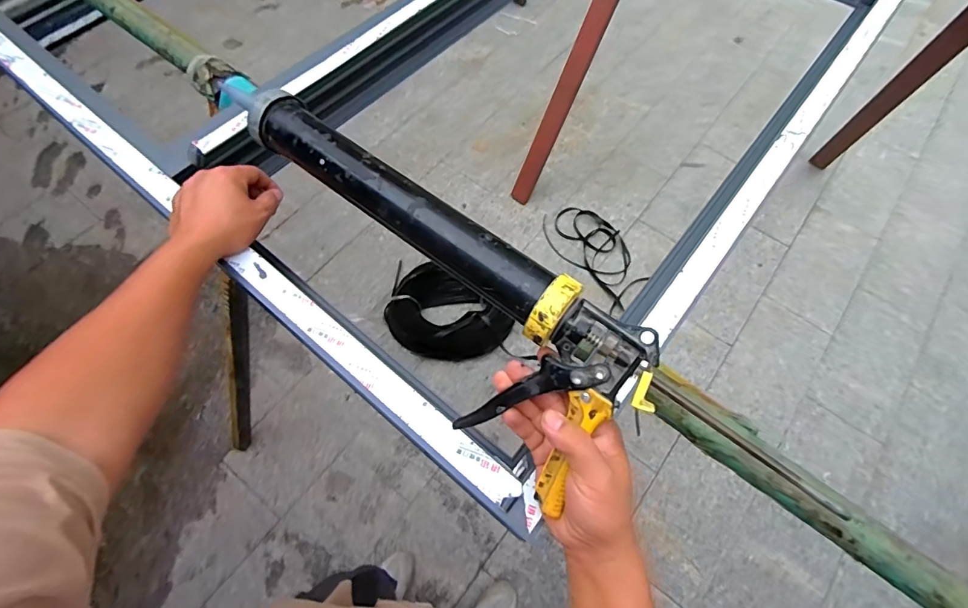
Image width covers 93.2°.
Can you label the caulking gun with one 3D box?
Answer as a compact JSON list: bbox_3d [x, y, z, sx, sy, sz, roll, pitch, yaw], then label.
[{"bbox_3d":[-0.079,-0.049,0.433,0.494,0.093,0.135,39,71,12],"label":"caulking gun"}]

